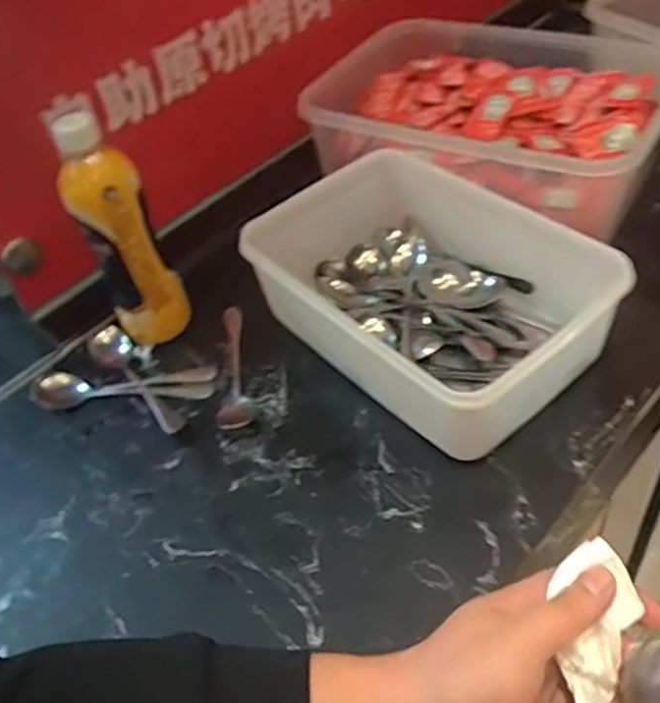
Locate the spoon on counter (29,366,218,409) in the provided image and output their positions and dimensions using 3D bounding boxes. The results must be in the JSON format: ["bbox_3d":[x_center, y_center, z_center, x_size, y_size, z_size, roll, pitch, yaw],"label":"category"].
[{"bbox_3d":[-0.189,0.030,0.622,0.168,0.016,0.038,-7,46,5],"label":"spoon on counter"}]

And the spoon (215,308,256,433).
[{"bbox_3d":[-0.086,0.008,0.621,0.031,0.012,0.156,-10,45,1],"label":"spoon"}]

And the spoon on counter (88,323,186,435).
[{"bbox_3d":[-0.177,0.024,0.626,0.034,0.015,0.154,-32,49,-19],"label":"spoon on counter"}]

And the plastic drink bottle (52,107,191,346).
[{"bbox_3d":[-0.182,-0.099,0.609,0.067,0.219,0.073,-21,46,-9],"label":"plastic drink bottle"}]

